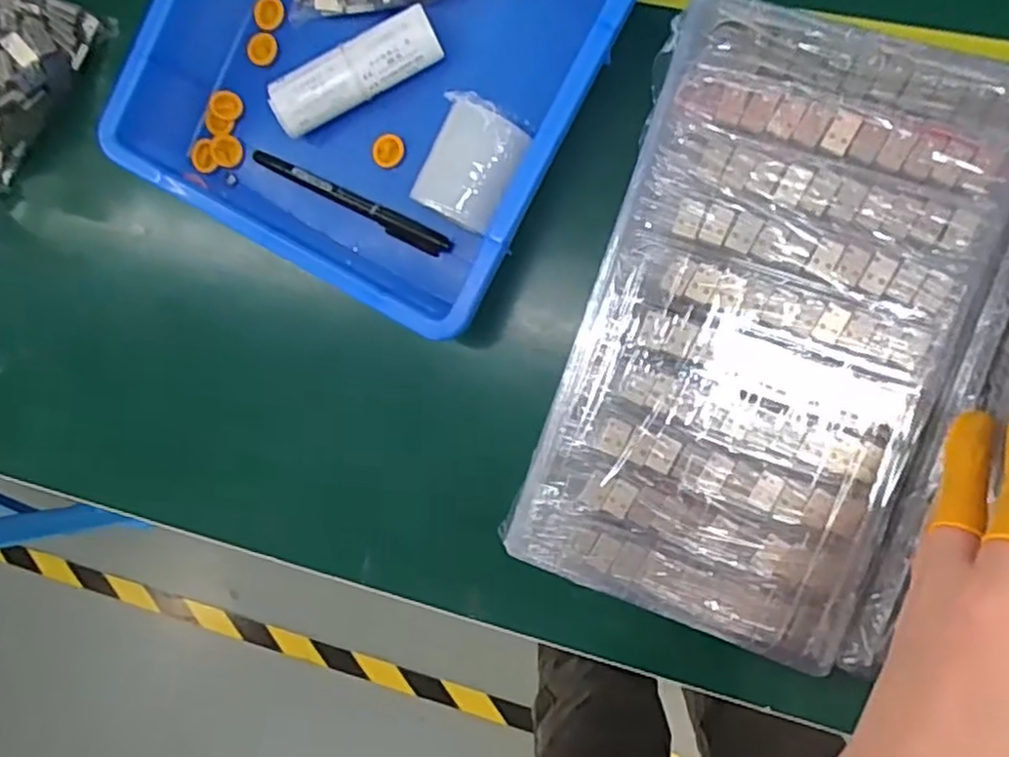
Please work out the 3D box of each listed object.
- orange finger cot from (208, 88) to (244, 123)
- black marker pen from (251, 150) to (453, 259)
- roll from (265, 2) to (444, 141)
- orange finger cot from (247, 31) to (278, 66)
[{"bbox_3d":[-0.175,-0.172,0.453,0.023,0.007,0.018,38,97,8],"label":"orange finger cot"},{"bbox_3d":[-0.097,-0.109,0.442,0.138,0.009,0.015,26,97,7],"label":"black marker pen"},{"bbox_3d":[-0.088,-0.181,0.428,0.104,0.025,0.031,-26,88,10],"label":"roll"},{"bbox_3d":[-0.153,-0.206,0.448,0.020,0.007,0.021,0,91,10],"label":"orange finger cot"}]

